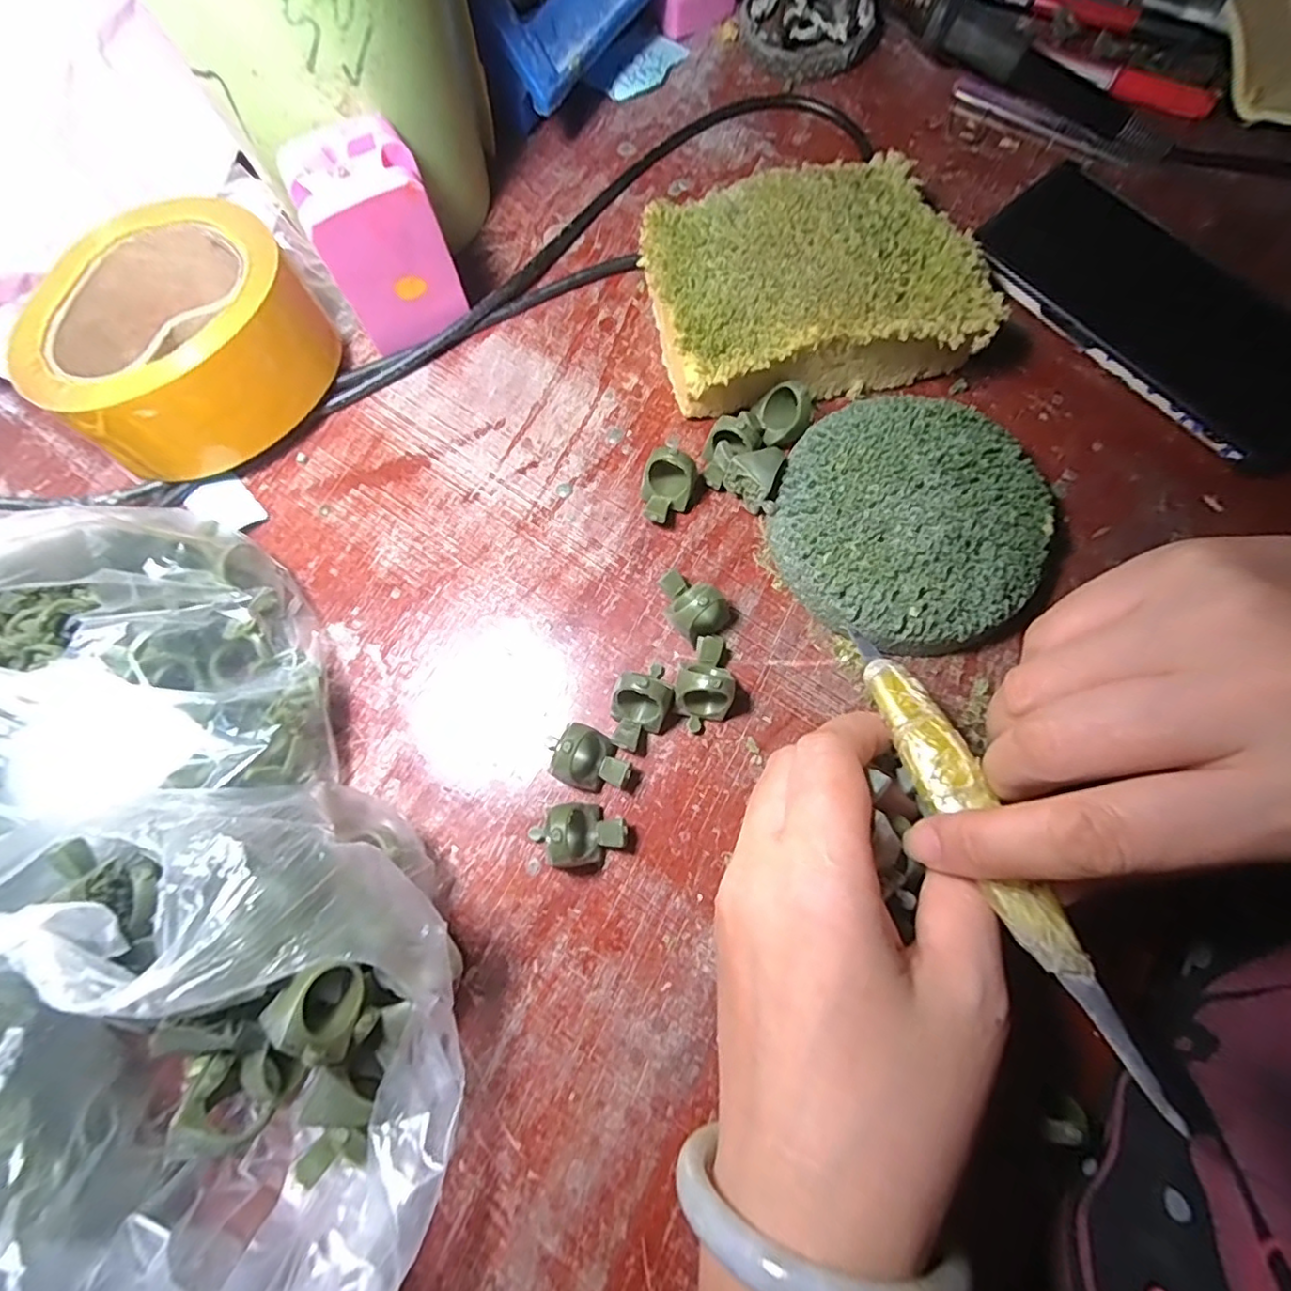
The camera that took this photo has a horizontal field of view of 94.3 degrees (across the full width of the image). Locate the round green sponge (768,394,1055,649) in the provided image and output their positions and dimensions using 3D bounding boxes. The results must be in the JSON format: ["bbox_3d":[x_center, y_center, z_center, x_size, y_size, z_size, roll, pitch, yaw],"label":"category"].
[{"bbox_3d":[0.103,-0.050,0.238,0.100,0.025,0.098,0,74,0],"label":"round green sponge"}]

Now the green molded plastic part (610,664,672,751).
[{"bbox_3d":[-0.002,0.021,0.219,0.020,0.025,0.033,28,76,8],"label":"green molded plastic part"}]

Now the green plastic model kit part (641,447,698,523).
[{"bbox_3d":[0.009,-0.063,0.243,0.021,0.025,0.023,0,74,0],"label":"green plastic model kit part"}]

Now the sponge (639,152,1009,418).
[{"bbox_3d":[0.069,-0.151,0.258,0.135,0.043,0.092,-11,74,-3],"label":"sponge"}]

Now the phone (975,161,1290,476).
[{"bbox_3d":[0.237,-0.154,0.273,0.088,0.011,0.166,-39,78,-10],"label":"phone"}]

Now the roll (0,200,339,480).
[{"bbox_3d":[-0.192,-0.125,0.252,0.103,0.051,0.103,0,74,0],"label":"roll"}]

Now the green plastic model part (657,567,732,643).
[{"bbox_3d":[0.017,-0.015,0.230,0.029,0.025,0.022,25,76,7],"label":"green plastic model part"}]

